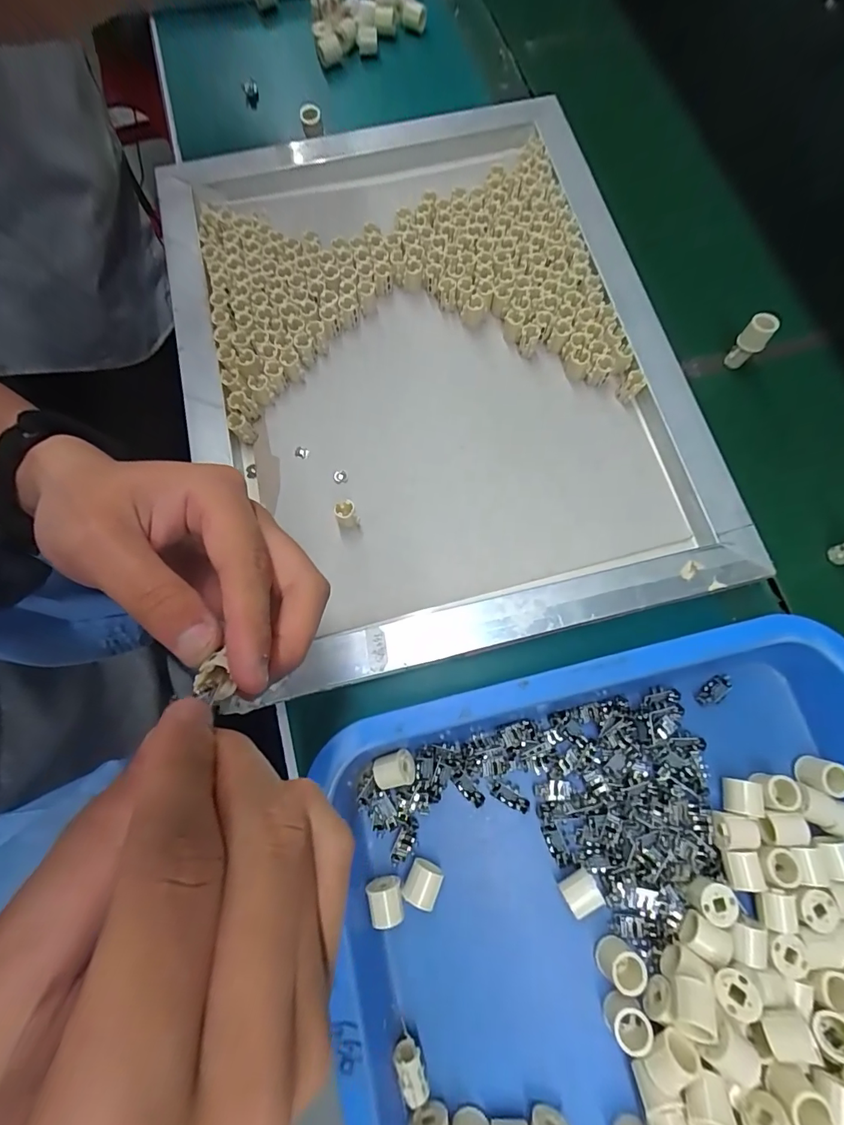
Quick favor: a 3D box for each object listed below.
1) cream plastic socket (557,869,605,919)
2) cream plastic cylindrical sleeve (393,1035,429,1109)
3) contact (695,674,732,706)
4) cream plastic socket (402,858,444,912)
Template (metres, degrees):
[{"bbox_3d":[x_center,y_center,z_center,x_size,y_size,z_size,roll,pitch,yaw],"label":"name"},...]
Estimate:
[{"bbox_3d":[0.088,0.183,0.255,0.018,0.022,0.019,-25,76,-7],"label":"cream plastic socket"},{"bbox_3d":[-0.006,0.265,0.239,0.013,0.018,0.022,-17,75,-5],"label":"cream plastic cylindrical sleeve"},{"bbox_3d":[0.190,0.083,0.296,0.028,0.004,0.013,-36,78,-10],"label":"contact"},{"bbox_3d":[0.001,0.182,0.261,0.018,0.019,0.020,24,75,6],"label":"cream plastic socket"}]

